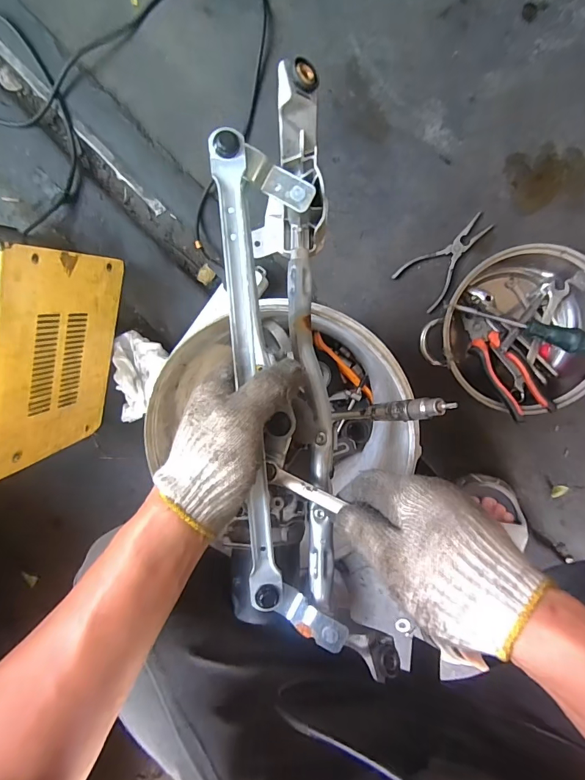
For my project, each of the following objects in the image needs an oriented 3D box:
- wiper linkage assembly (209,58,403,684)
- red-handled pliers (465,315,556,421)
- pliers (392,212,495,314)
[{"bbox_3d":[0.006,-0.005,0.327,0.104,0.083,0.462,-4,91,5],"label":"wiper linkage assembly"},{"bbox_3d":[0.282,-0.037,0.547,0.049,0.019,0.167,-26,66,7],"label":"red-handled pliers"},{"bbox_3d":[0.224,-0.192,0.586,0.079,0.015,0.140,44,99,-2],"label":"pliers"}]

